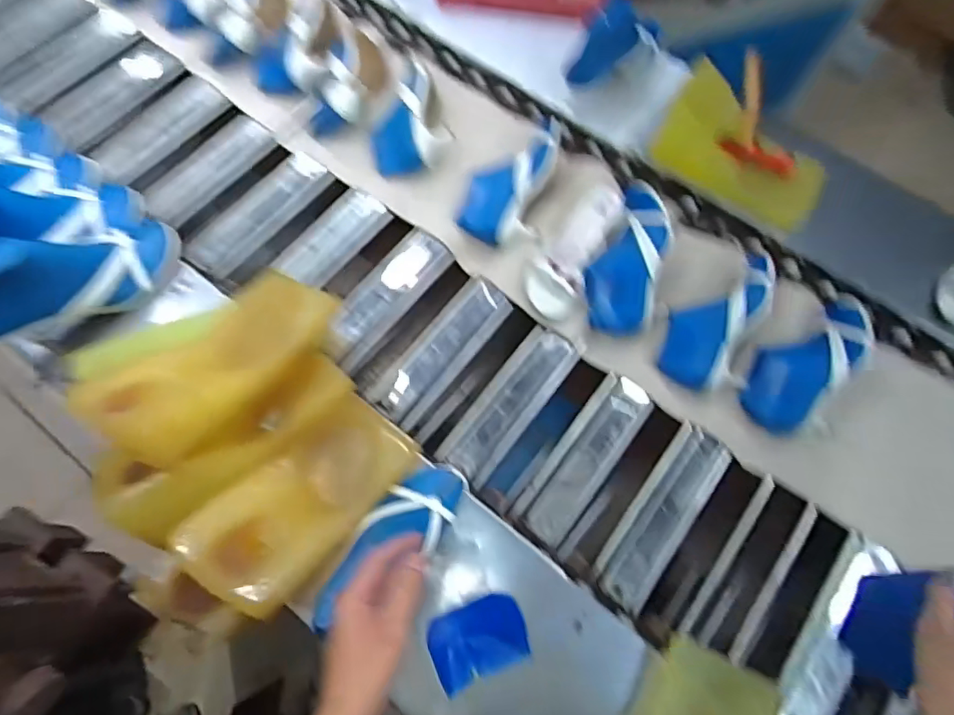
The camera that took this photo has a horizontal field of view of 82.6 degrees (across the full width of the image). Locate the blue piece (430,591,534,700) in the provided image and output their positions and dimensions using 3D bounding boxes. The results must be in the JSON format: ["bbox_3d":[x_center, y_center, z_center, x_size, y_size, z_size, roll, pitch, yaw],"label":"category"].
[{"bbox_3d":[0.003,0.339,0.655,0.114,0.006,0.085,-20,85,-16],"label":"blue piece"}]

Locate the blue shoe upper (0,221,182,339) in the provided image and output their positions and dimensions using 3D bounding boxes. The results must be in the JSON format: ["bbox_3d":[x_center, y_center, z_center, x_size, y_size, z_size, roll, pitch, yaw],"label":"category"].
[{"bbox_3d":[-0.558,-0.111,0.753,0.275,0.109,0.088,-29,71,-39],"label":"blue shoe upper"}]

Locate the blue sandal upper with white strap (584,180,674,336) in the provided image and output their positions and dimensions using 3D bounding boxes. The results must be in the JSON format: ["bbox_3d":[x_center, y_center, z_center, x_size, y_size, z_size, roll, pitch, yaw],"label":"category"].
[{"bbox_3d":[0.236,-0.157,0.837,0.106,0.084,0.244,16,87,5],"label":"blue sandal upper with white strap"}]

